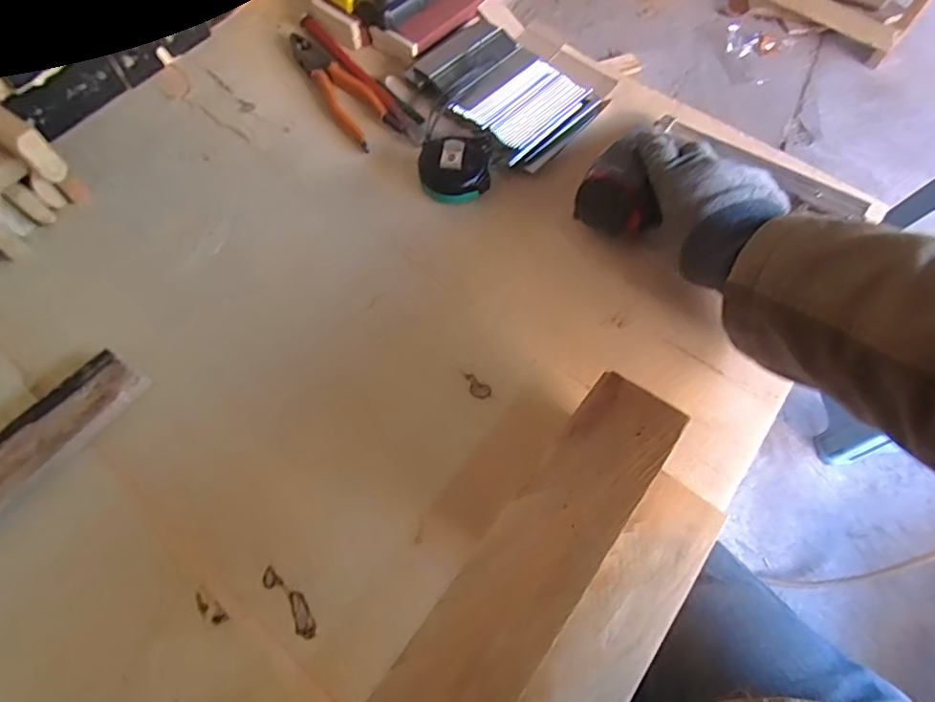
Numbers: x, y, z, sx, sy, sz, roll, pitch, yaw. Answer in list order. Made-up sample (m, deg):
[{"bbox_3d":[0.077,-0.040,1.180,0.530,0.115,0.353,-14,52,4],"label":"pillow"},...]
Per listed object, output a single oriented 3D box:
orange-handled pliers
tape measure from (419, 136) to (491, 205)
[{"bbox_3d":[-0.142,-0.292,0.581,0.052,0.014,0.188,-31,68,-13],"label":"orange-handled pliers"},{"bbox_3d":[-0.012,-0.175,0.515,0.066,0.031,0.056,-1,64,0],"label":"tape measure"}]

